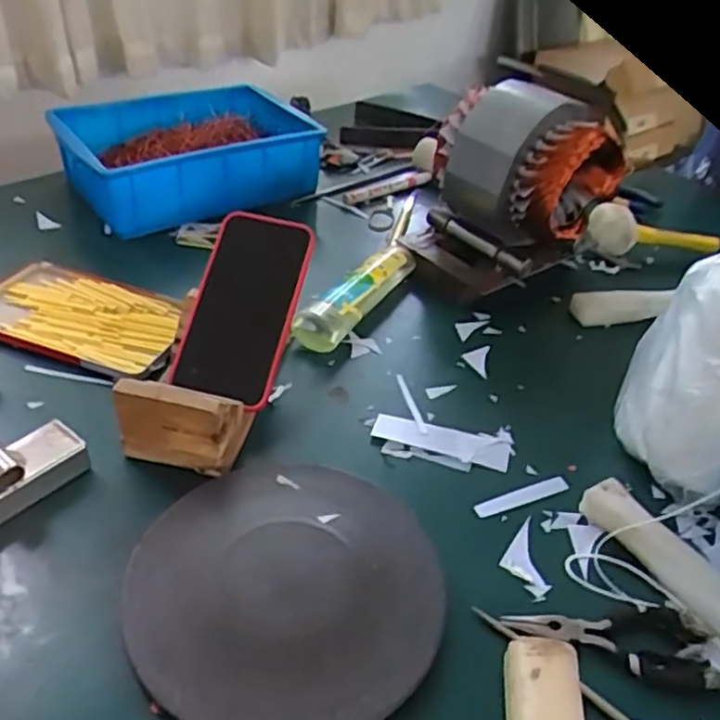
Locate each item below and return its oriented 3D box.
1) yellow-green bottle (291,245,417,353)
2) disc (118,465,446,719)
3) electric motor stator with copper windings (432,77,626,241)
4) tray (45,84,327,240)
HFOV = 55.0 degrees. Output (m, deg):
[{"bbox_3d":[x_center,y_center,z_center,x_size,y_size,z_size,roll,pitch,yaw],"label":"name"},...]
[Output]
[{"bbox_3d":[0.000,-0.069,0.702,0.041,0.048,0.179,22,42,21],"label":"yellow-green bottle"},{"bbox_3d":[-0.046,0.144,0.440,0.188,0.019,0.190,3,39,-2],"label":"disc"},{"bbox_3d":[0.172,-0.212,0.749,0.134,0.124,0.163,-21,45,-30],"label":"electric motor stator with copper windings"},{"bbox_3d":[-0.213,-0.257,0.861,0.294,0.092,0.211,-20,45,-28],"label":"tray"}]

